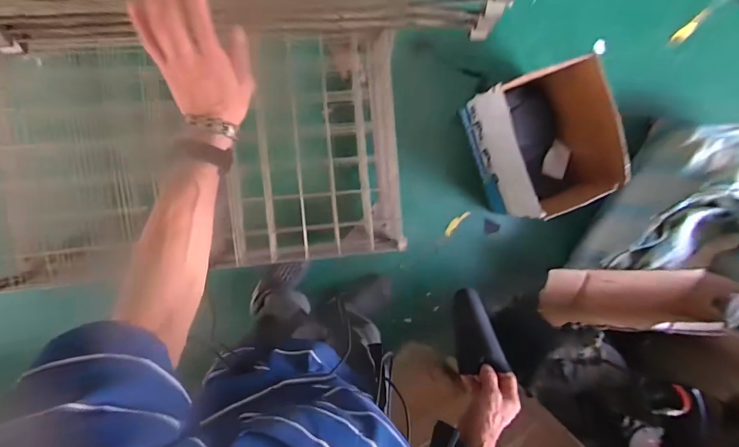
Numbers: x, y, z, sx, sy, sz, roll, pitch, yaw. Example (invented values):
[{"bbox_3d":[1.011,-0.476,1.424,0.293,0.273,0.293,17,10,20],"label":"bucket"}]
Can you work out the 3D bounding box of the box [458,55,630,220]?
[{"bbox_3d":[0.592,-0.263,1.365,0.364,0.304,0.467,-21,97,-6],"label":"box"}]

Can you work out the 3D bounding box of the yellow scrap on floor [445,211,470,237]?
[{"bbox_3d":[0.334,-0.003,1.505,0.032,0.016,0.125,43,88,-9],"label":"yellow scrap on floor"}]

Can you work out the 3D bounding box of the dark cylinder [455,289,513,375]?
[{"bbox_3d":[0.198,0.200,0.731,0.067,0.184,0.051,11,126,-9],"label":"dark cylinder"}]

